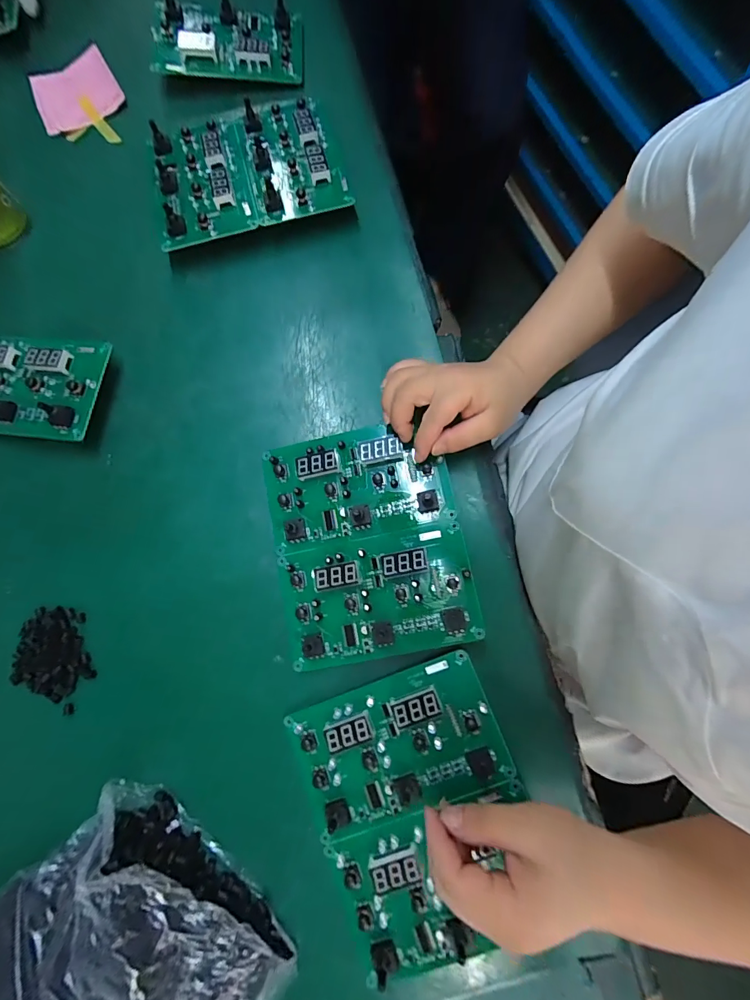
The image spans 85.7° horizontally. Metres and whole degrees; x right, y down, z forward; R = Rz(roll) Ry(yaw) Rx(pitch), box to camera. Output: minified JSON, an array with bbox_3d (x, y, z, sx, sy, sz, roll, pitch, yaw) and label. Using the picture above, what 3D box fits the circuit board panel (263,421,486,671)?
[{"bbox_3d":[-0.008,0.034,0.356,0.160,0.026,0.197,-10,80,-1],"label":"circuit board panel"}]

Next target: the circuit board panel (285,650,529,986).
[{"bbox_3d":[0.036,0.242,0.318,0.157,0.026,0.192,-22,80,-3],"label":"circuit board panel"}]

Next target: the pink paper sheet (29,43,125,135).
[{"bbox_3d":[-0.346,-0.473,0.467,0.095,0.006,0.078,-23,89,2],"label":"pink paper sheet"}]

